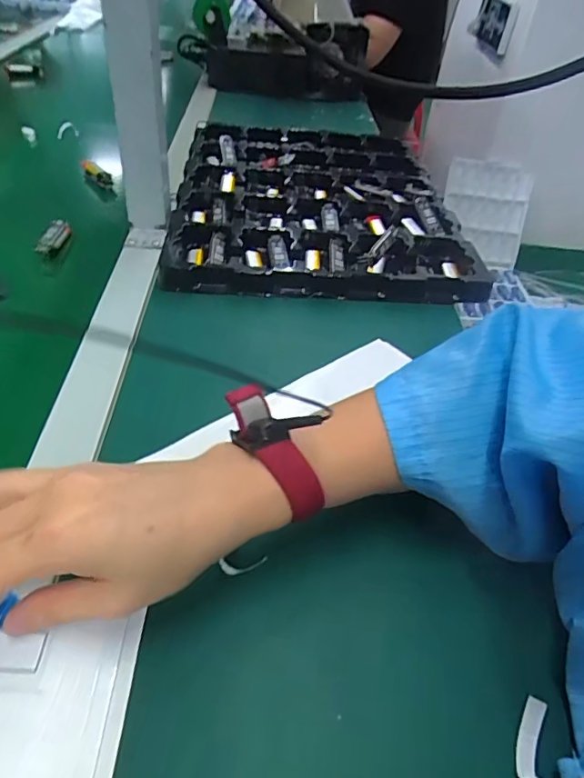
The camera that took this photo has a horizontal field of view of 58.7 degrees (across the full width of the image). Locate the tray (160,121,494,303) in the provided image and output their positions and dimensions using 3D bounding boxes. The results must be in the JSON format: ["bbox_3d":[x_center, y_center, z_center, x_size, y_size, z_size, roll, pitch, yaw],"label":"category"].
[{"bbox_3d":[0.025,-0.246,0.648,0.316,0.034,0.429,3,44,-5],"label":"tray"}]

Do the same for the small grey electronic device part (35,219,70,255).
[{"bbox_3d":[-0.247,-0.159,0.541,0.019,0.012,0.059,4,44,-4],"label":"small grey electronic device part"}]

